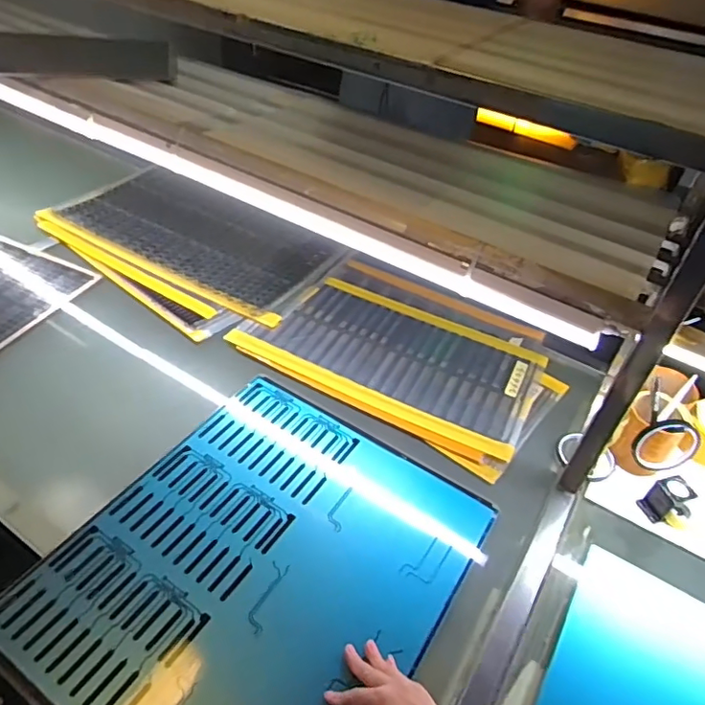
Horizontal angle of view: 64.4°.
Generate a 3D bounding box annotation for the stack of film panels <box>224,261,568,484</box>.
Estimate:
[{"bbox_3d":[0.102,-0.008,1.008,0.503,0.019,0.361,25,45,19],"label":"stack of film panels"}]

